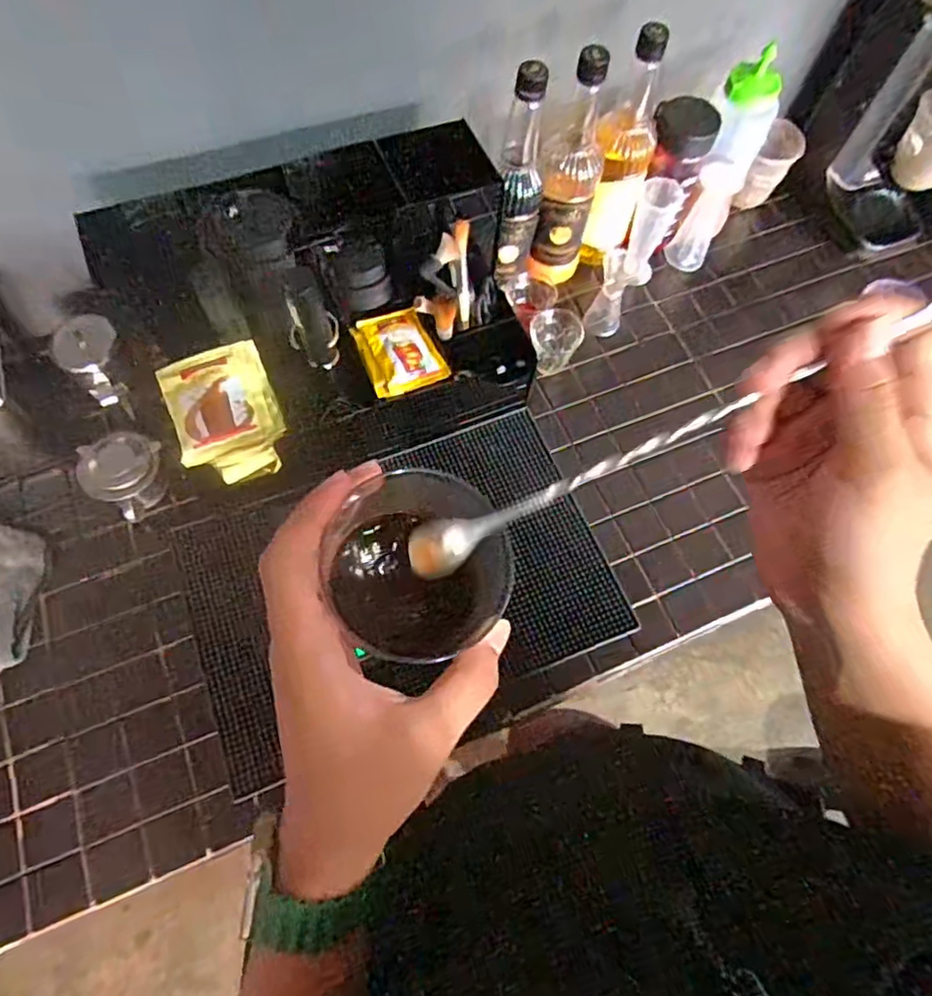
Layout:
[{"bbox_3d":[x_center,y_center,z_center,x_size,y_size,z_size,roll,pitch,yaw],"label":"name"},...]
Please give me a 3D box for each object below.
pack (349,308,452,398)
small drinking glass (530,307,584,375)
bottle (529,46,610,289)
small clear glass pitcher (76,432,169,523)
[{"bbox_3d":[-0.072,-0.159,0.662,0.078,0.016,0.100,-22,69,-11],"label":"pack"},{"bbox_3d":[0.108,-0.189,0.754,0.056,0.075,0.067,43,72,15],"label":"small drinking glass"},{"bbox_3d":[0.123,-0.372,0.717,0.071,0.261,0.072,13,67,3],"label":"bottle"},{"bbox_3d":[-0.368,-0.027,0.671,0.074,0.064,0.077,1,67,-2],"label":"small clear glass pitcher"}]

